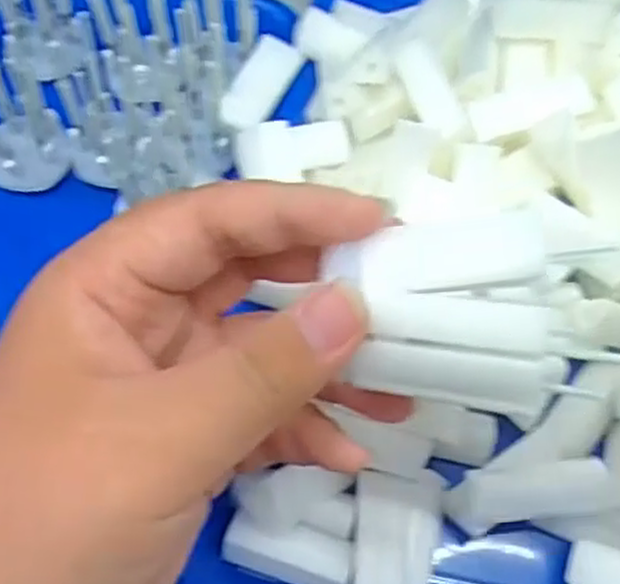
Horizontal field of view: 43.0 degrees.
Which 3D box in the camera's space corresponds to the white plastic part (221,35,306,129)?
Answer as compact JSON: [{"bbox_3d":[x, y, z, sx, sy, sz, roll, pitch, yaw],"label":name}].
[{"bbox_3d":[-0.022,-0.090,0.338,0.021,0.008,0.045,28,65,13],"label":"white plastic part"}]

